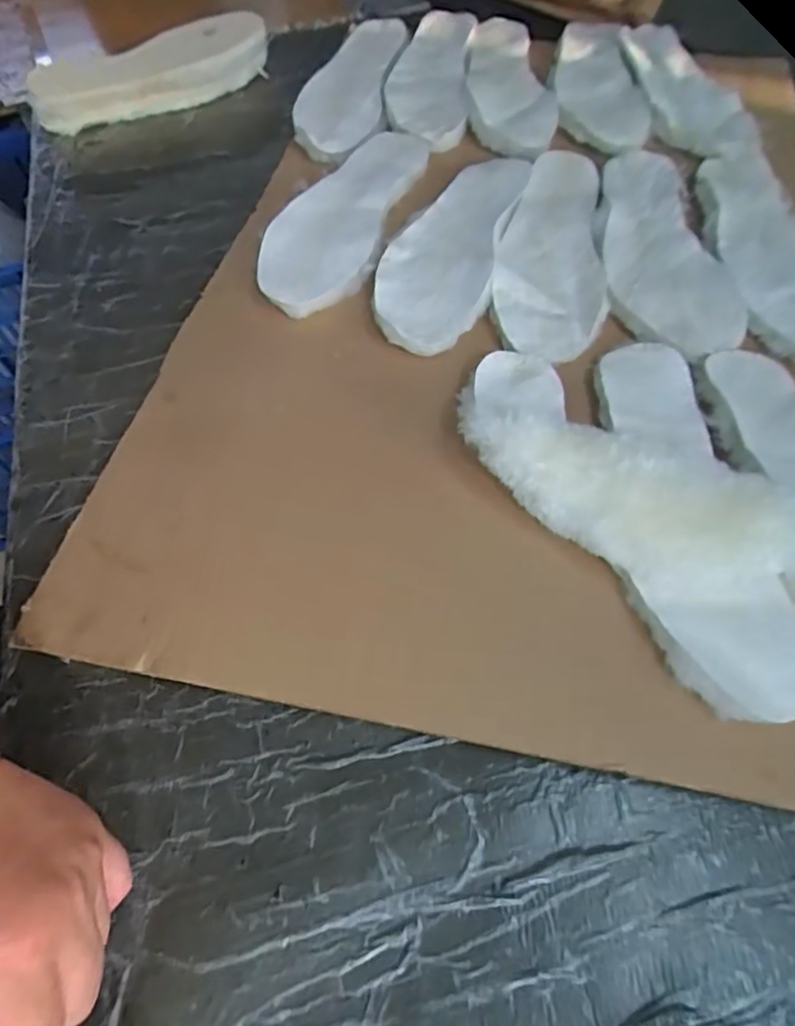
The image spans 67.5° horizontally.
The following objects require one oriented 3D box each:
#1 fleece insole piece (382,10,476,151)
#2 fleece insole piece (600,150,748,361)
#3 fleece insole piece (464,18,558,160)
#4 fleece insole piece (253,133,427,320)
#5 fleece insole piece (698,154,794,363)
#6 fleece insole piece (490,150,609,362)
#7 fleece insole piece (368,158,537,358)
[{"bbox_3d":[0.034,-0.470,0.641,0.084,0.019,0.247,4,61,6],"label":"fleece insole piece"},{"bbox_3d":[0.215,-0.224,0.491,0.094,0.011,0.254,0,61,4],"label":"fleece insole piece"},{"bbox_3d":[0.116,-0.455,0.630,0.087,0.016,0.271,-2,60,3],"label":"fleece insole piece"},{"bbox_3d":[-0.047,-0.265,0.524,0.091,0.013,0.255,16,60,7],"label":"fleece insole piece"},{"bbox_3d":[0.301,-0.217,0.487,0.085,0.012,0.256,-4,60,2],"label":"fleece insole piece"},{"bbox_3d":[0.125,-0.225,0.490,0.086,0.009,0.260,5,61,6],"label":"fleece insole piece"},{"bbox_3d":[0.045,-0.230,0.496,0.088,0.013,0.252,13,62,11],"label":"fleece insole piece"}]

